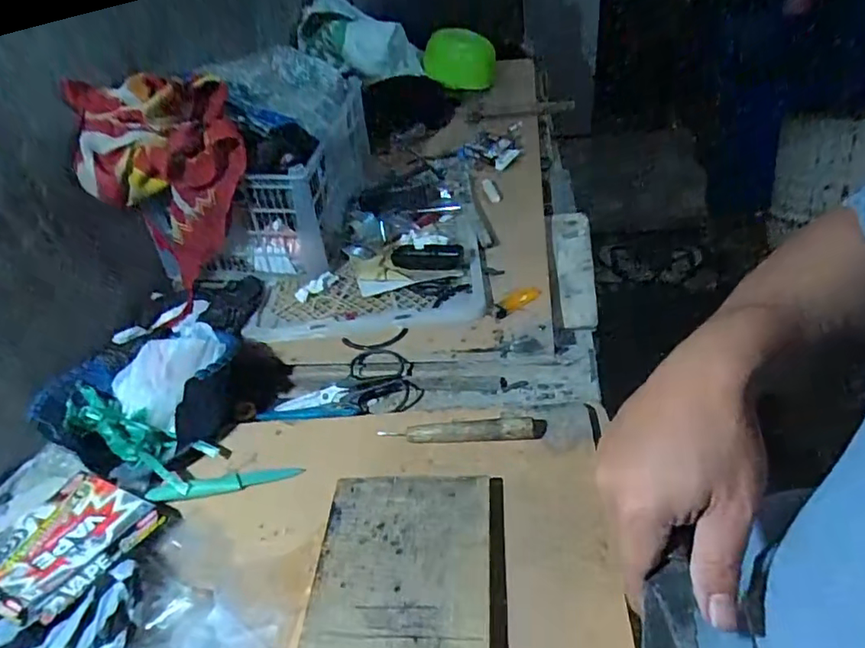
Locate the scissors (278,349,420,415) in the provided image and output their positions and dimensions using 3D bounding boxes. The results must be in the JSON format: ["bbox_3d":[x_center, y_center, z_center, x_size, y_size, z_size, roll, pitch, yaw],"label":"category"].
[{"bbox_3d":[-0.112,0.081,0.744,0.189,0.082,0.017,-4,0,2],"label":"scissors"}]

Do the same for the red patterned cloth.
[{"bbox_3d":[-0.369,-0.199,0.831,0.205,0.286,0.165,-16,43,-10],"label":"red patterned cloth"}]

